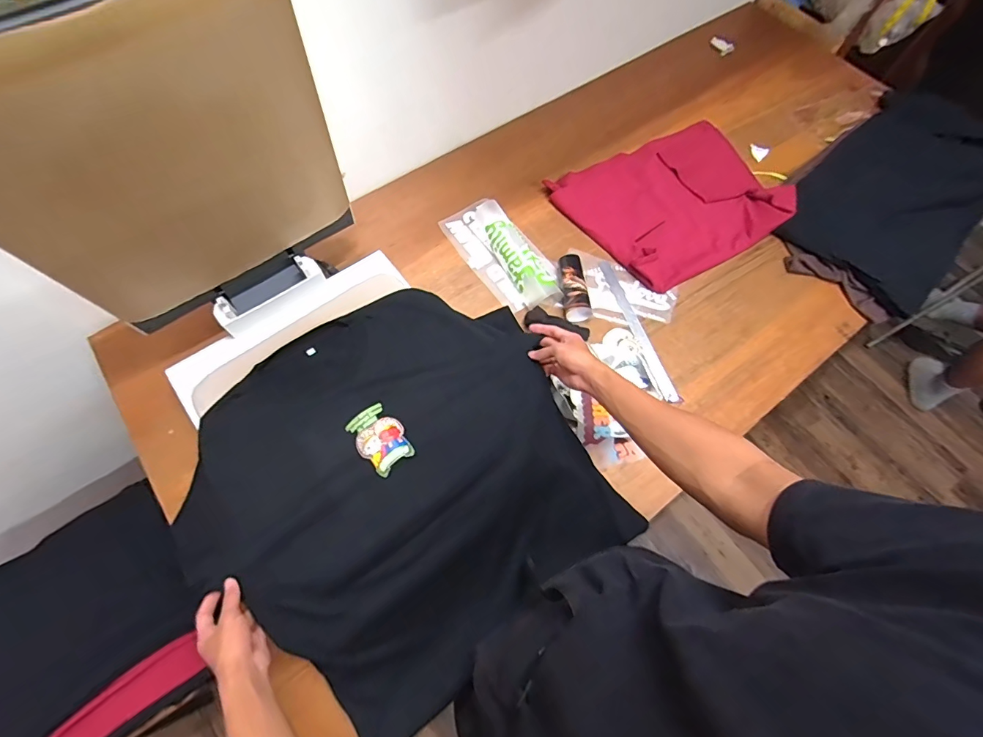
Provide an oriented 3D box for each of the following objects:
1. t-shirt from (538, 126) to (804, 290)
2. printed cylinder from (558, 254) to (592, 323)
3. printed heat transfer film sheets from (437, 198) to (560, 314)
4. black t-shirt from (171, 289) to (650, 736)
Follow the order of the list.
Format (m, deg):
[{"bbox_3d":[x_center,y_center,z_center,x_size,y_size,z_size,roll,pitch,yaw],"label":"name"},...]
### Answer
[{"bbox_3d":[0.421,-0.390,1.003,0.479,0.031,0.351,-28,71,-14],"label":"t-shirt"},{"bbox_3d":[0.170,-0.170,0.898,0.057,0.049,0.151,-1,67,-3],"label":"printed cylinder"},{"bbox_3d":[0.023,-0.252,0.922,0.131,0.055,0.293,-33,72,-16],"label":"printed heat transfer film sheets"},{"bbox_3d":[-0.131,0.175,0.705,0.547,0.130,0.551,-37,73,-17],"label":"black t-shirt"}]

